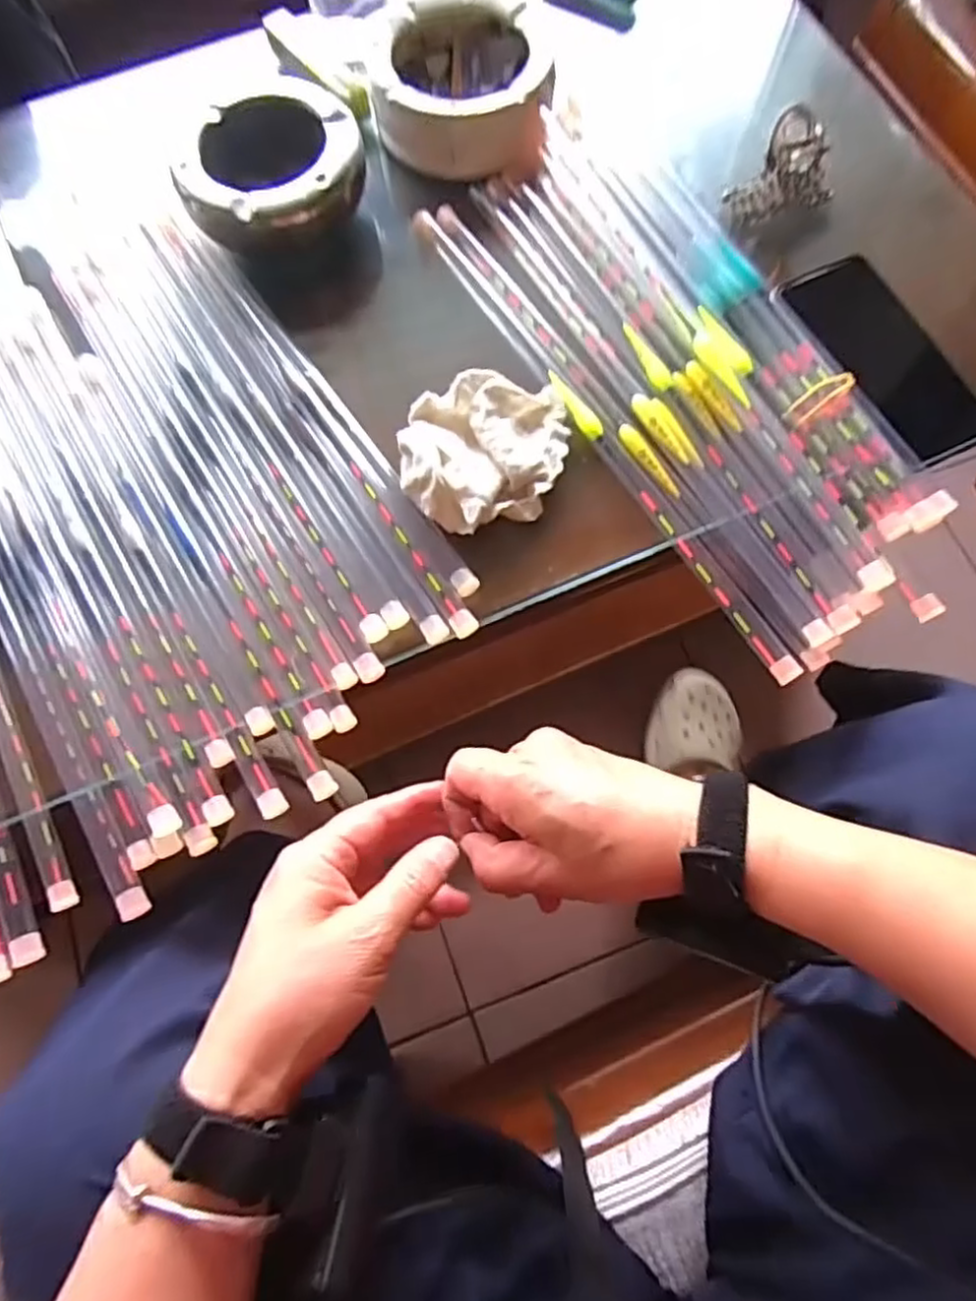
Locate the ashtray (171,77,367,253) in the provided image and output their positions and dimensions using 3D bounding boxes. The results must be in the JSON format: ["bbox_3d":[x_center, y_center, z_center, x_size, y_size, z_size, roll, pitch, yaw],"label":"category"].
[{"bbox_3d":[-0.159,-0.353,0.518,0.130,0.049,0.124,0,73,1],"label":"ashtray"}]

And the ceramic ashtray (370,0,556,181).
[{"bbox_3d":[-0.014,-0.443,0.550,0.129,0.043,0.151,12,73,5],"label":"ceramic ashtray"}]

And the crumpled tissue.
[{"bbox_3d":[-0.002,-0.130,0.459,0.102,0.029,0.111,5,73,2],"label":"crumpled tissue"}]

